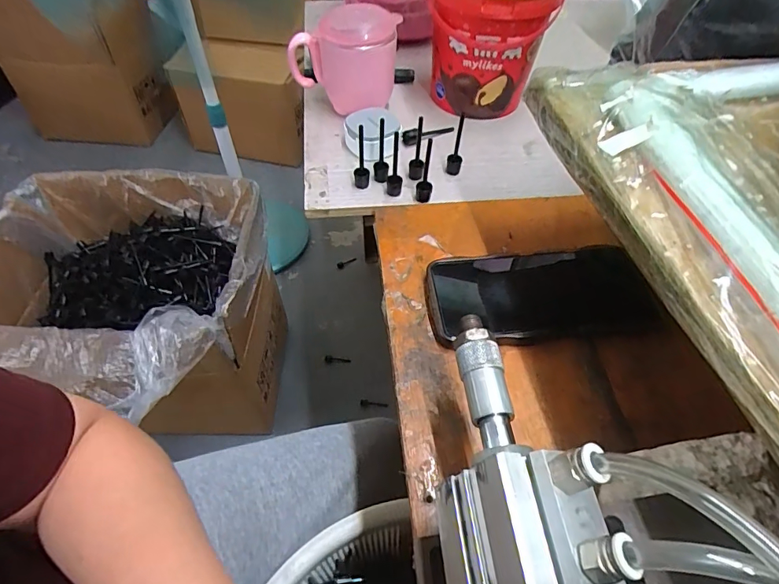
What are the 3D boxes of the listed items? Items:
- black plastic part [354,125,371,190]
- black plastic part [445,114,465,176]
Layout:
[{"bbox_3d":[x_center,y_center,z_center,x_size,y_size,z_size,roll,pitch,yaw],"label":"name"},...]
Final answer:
[{"bbox_3d":[-0.027,-0.128,0.421,0.015,0.063,0.019,-5,52,-6],"label":"black plastic part"},{"bbox_3d":[0.065,-0.141,0.429,0.013,0.061,0.012,24,55,16],"label":"black plastic part"}]

